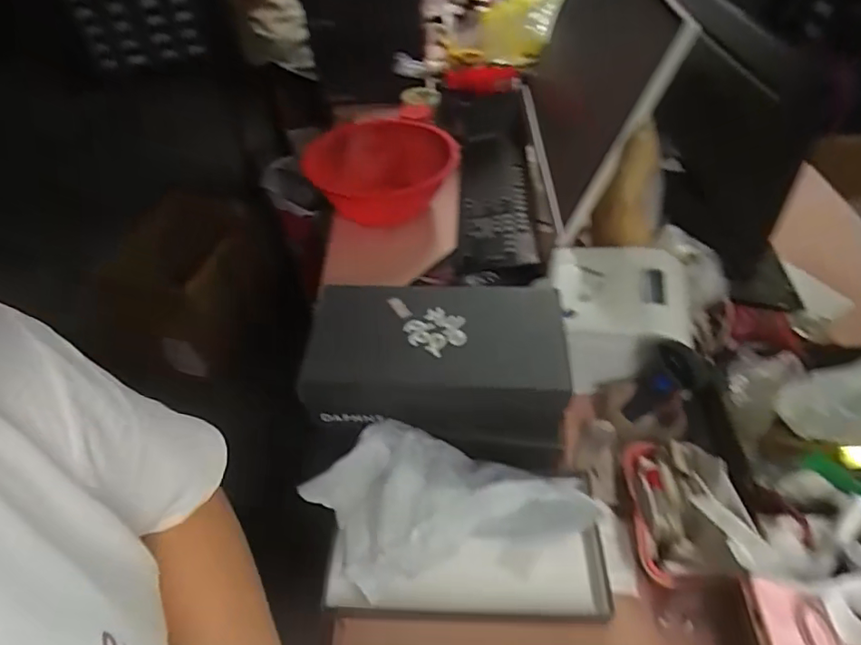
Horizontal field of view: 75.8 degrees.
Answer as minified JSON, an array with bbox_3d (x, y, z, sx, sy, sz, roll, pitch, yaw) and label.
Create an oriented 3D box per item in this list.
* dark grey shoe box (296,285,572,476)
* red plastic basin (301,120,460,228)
[{"bbox_3d":[0.009,0.062,0.687,0.294,0.135,0.173,0,45,4],"label":"dark grey shoe box"},{"bbox_3d":[-0.106,-0.310,1.122,0.285,0.094,0.285,-2,45,2],"label":"red plastic basin"}]

